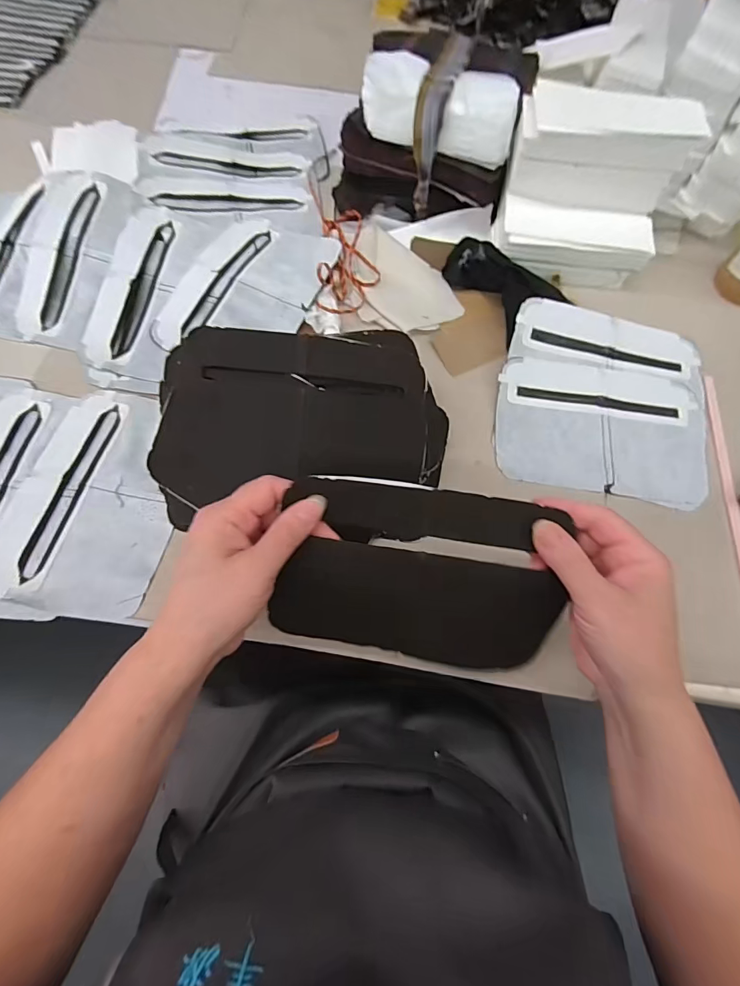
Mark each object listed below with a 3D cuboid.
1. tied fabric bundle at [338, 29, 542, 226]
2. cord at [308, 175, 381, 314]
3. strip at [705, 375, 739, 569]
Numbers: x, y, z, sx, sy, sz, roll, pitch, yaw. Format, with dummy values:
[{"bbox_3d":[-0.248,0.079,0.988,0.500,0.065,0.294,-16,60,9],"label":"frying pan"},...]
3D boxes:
[{"bbox_3d":[0.065,-0.392,0.488,0.181,0.116,0.167,14,68,3],"label":"tied fabric bundle"},{"bbox_3d":[-0.029,-0.290,0.492,0.068,0.029,0.227,-3,68,-4],"label":"cord"},{"bbox_3d":[0.329,-0.004,0.409,0.010,0.007,0.247,8,68,0],"label":"strip"}]

